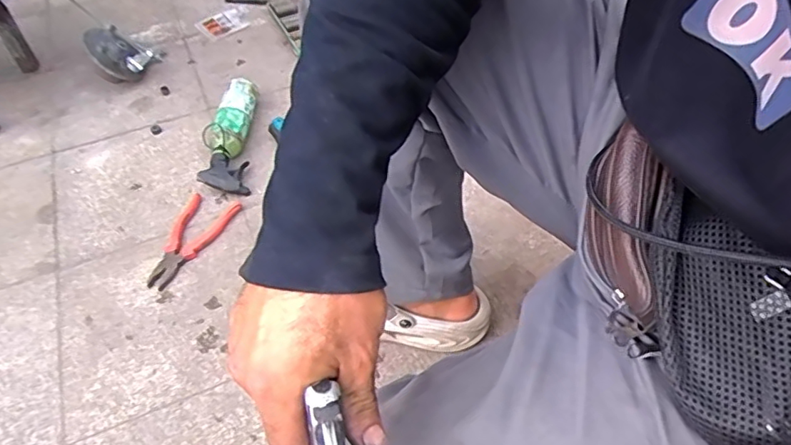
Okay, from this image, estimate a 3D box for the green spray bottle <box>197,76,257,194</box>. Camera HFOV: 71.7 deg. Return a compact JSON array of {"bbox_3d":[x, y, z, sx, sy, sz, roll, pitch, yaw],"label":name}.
[{"bbox_3d":[-0.306,-0.165,1.012,0.078,0.062,0.265,-5,51,0],"label":"green spray bottle"}]

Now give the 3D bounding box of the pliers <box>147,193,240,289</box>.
[{"bbox_3d":[-0.335,0.025,0.877,0.083,0.013,0.185,18,54,17],"label":"pliers"}]

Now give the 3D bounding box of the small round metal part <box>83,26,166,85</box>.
[{"bbox_3d":[-0.566,-0.357,1.151,0.141,0.102,0.106,-28,55,-18],"label":"small round metal part"}]

